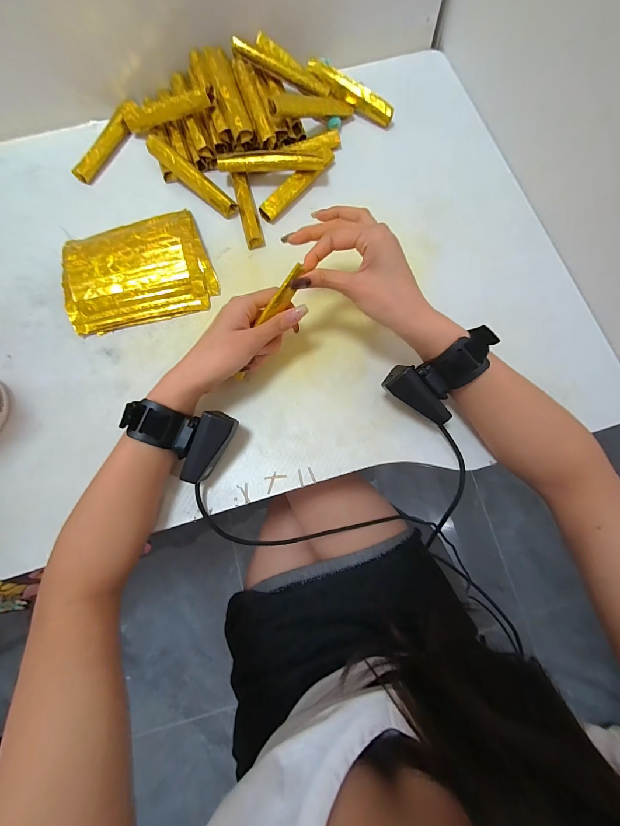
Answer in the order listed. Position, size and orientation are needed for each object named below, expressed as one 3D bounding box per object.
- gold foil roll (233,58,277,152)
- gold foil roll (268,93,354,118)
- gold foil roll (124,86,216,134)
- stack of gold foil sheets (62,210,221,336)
[{"bbox_3d":[-0.069,-0.396,0.416,0.027,0.024,0.138,-15,77,-6],"label":"gold foil roll"},{"bbox_3d":[0.006,-0.394,0.419,0.140,0.024,0.018,-30,78,-30],"label":"gold foil roll"},{"bbox_3d":[-0.182,-0.389,0.419,0.132,0.026,0.021,2,76,19],"label":"gold foil roll"},{"bbox_3d":[-0.202,-0.170,0.385,0.162,0.028,0.123,-17,78,-4],"label":"stack of gold foil sheets"}]

